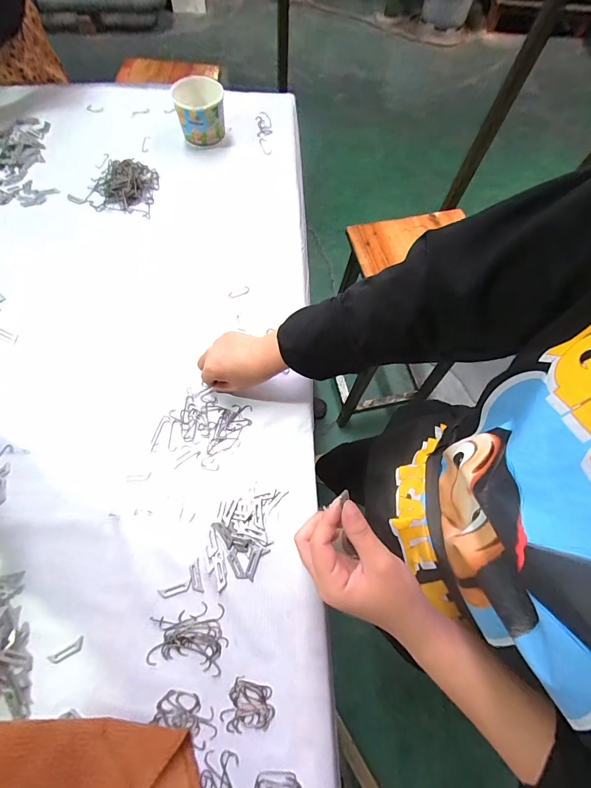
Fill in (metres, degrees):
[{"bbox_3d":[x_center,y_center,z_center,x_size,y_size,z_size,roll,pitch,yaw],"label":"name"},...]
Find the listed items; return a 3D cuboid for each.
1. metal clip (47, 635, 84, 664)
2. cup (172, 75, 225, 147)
[{"bbox_3d":[-0.238,0.269,0.368,0.037,0.004,0.012,-30,71,-13],"label":"metal clip"},{"bbox_3d":[-0.174,-0.519,0.657,0.086,0.087,0.079,1,67,-1],"label":"cup"}]

